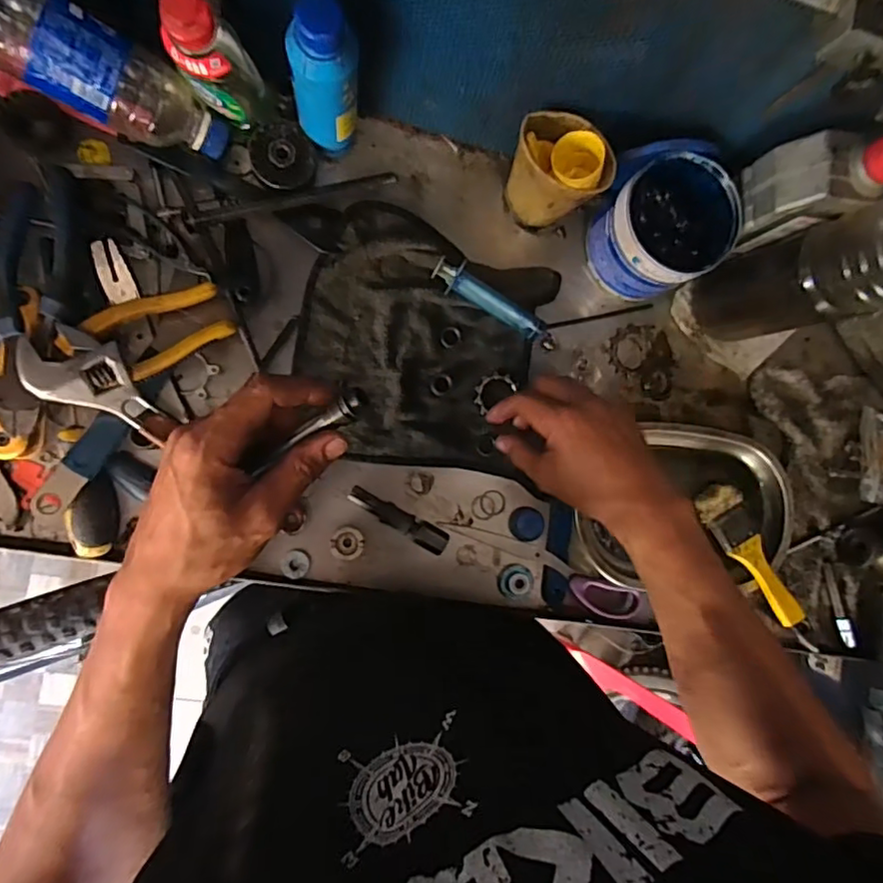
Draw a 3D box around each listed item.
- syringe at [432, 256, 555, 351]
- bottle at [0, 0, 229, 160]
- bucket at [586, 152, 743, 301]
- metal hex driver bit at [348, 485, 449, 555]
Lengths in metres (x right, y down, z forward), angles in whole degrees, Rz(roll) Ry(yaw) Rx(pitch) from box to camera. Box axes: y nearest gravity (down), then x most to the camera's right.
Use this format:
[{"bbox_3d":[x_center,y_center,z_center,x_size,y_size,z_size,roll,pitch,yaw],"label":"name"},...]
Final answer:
[{"bbox_3d":[0.051,-0.123,0.523,0.130,0.024,0.029,35,82,-6],"label":"syringe"},{"bbox_3d":[-0.247,-0.271,0.430,0.165,0.064,0.068,15,84,-45],"label":"bottle"},{"bbox_3d":[0.196,-0.190,0.516,0.111,0.096,0.098,-42,94,-9],"label":"bucket"},{"bbox_3d":[-0.038,0.068,0.502,0.095,0.015,0.021,32,83,-7],"label":"metal hex driver bit"}]

